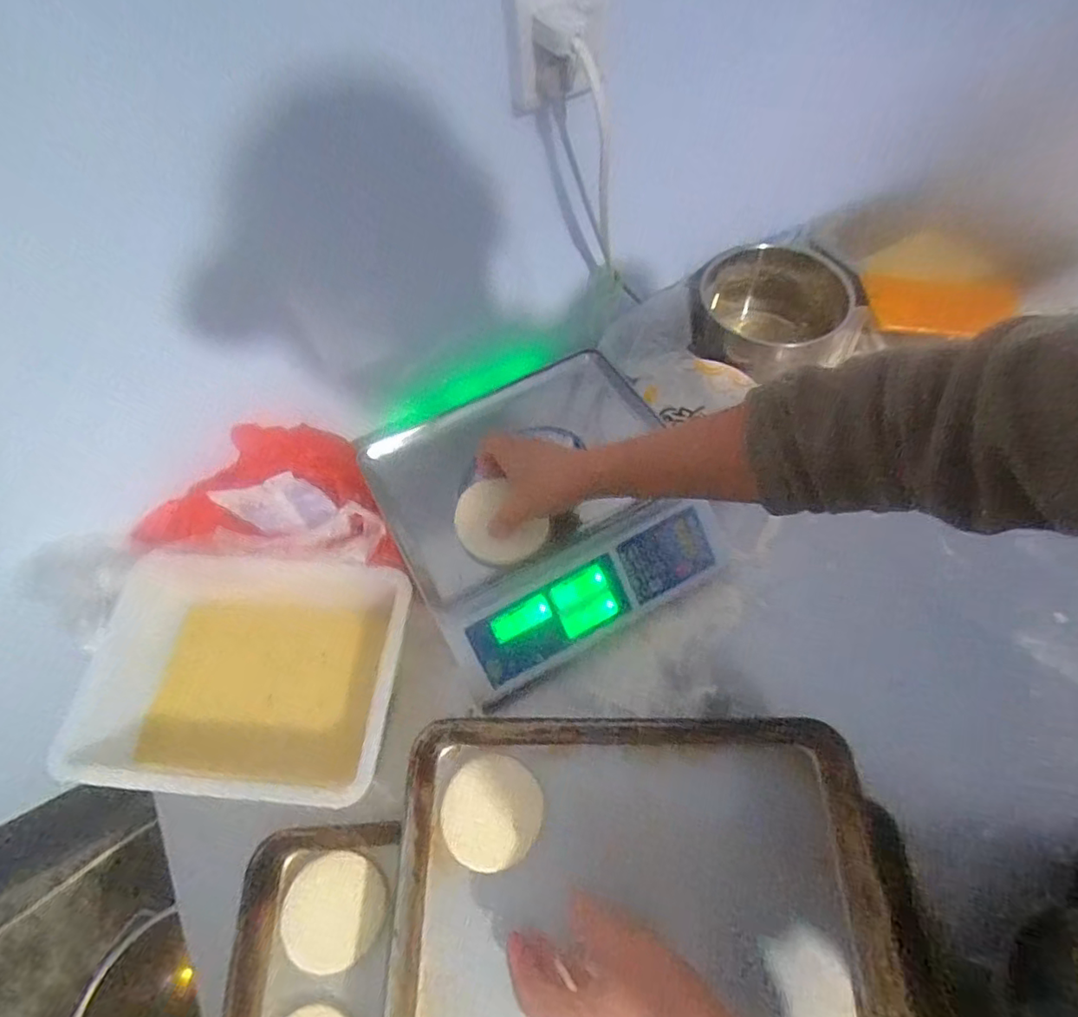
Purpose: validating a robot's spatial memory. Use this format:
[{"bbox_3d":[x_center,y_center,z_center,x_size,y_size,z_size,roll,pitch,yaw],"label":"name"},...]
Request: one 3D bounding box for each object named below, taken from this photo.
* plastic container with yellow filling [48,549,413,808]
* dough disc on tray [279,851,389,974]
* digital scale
[{"bbox_3d":[-0.306,0.179,0.648,0.327,0.089,0.243,3,60,5],"label":"plastic container with yellow filling"},{"bbox_3d":[-0.194,0.381,0.567,0.095,0.019,0.088,-1,60,2],"label":"dough disc on tray"},{"bbox_3d":[-0.008,-0.017,0.715,0.334,0.104,0.375,-27,62,-12],"label":"digital scale"}]

